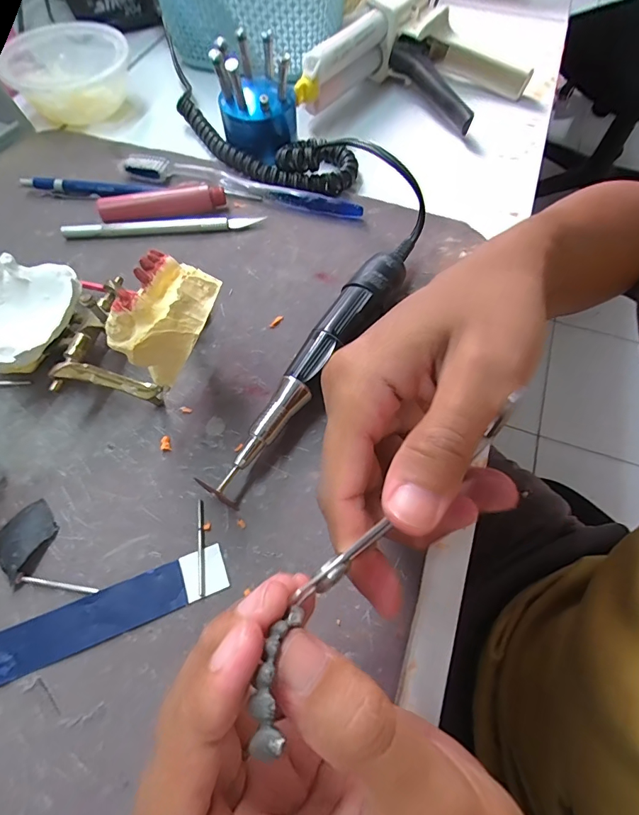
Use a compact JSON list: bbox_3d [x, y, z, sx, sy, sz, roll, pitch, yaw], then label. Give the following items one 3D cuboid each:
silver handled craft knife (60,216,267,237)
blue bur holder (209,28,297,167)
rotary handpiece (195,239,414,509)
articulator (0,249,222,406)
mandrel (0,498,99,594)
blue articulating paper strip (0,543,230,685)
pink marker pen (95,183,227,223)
[{"bbox_3d":[-0.111,-0.130,0.296,0.138,0.007,0.011,-5,63,-3],"label":"silver handled craft knife"},{"bbox_3d":[-0.045,-0.236,0.316,0.051,0.066,0.051,18,64,9],"label":"blue bur holder"},{"bbox_3d":[0.002,-0.031,0.234,0.023,0.029,0.189,32,67,15],"label":"rotary handpiece"},{"bbox_3d":[-0.121,-0.043,0.212,0.159,0.062,0.073,13,63,20],"label":"articulator"},{"bbox_3d":[-0.130,0.071,0.194,0.056,0.006,0.027,42,70,19],"label":"mandrel"},{"bbox_3d":[-0.092,0.090,0.185,0.102,0.004,0.021,-20,65,-10],"label":"blue articulating paper strip"},{"bbox_3d":[-0.111,-0.145,0.297,0.086,0.017,0.013,-12,64,-7],"label":"pink marker pen"}]

